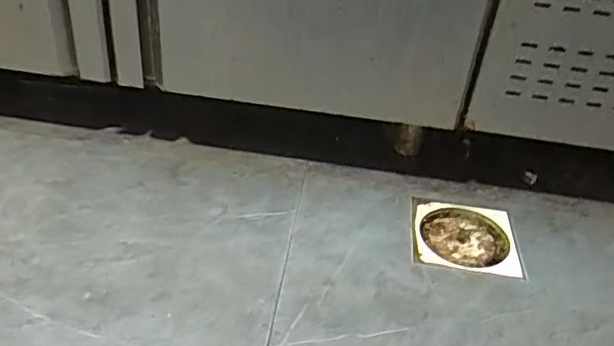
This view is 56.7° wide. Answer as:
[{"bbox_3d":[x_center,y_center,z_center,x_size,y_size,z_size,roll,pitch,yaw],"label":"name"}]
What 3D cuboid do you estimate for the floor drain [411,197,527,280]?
[{"bbox_3d":[0.314,0.127,1.149,0.206,0.030,0.215,8,35,3],"label":"floor drain"}]

